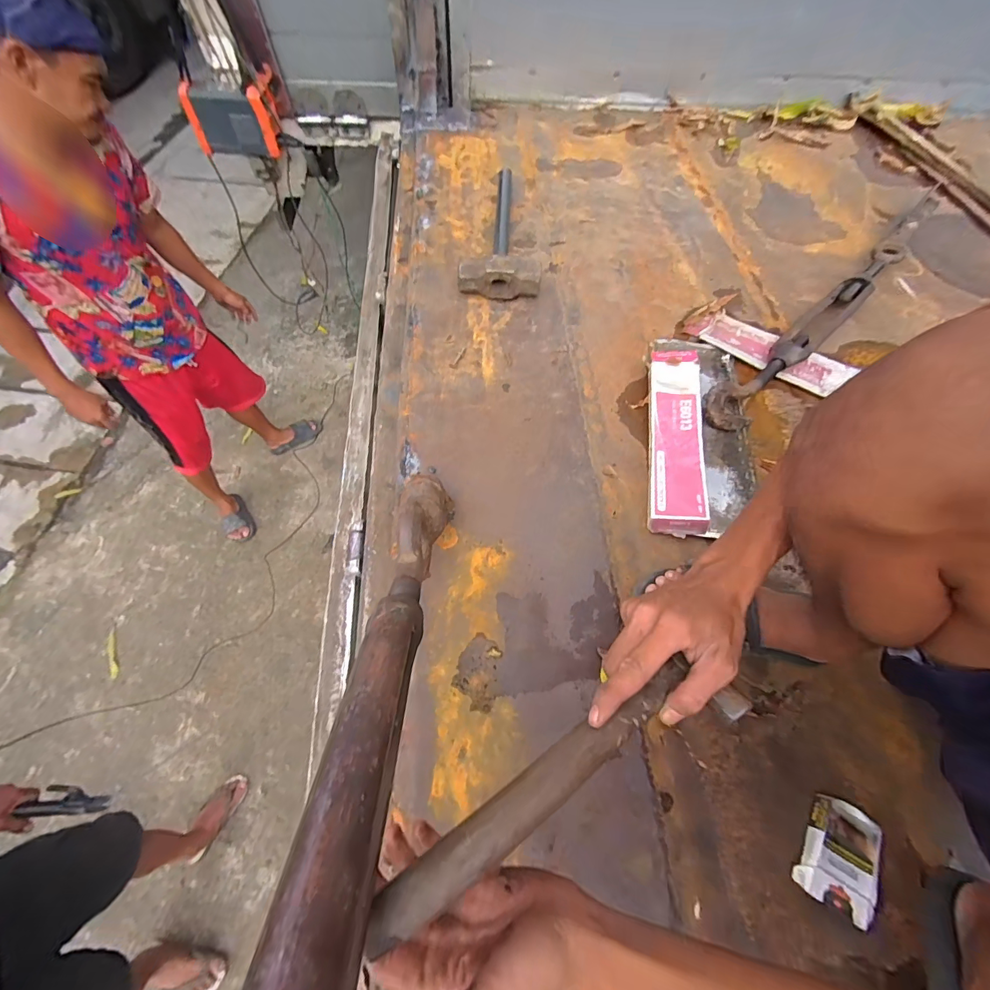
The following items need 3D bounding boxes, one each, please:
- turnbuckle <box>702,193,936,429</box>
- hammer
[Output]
[{"bbox_3d":[0.643,-0.360,0.801,0.783,0.058,0.067,-40,71,-17],"label":"turnbuckle"},{"bbox_3d":[0.014,-0.561,0.895,0.154,0.069,0.363,2,65,1],"label":"hammer"}]

